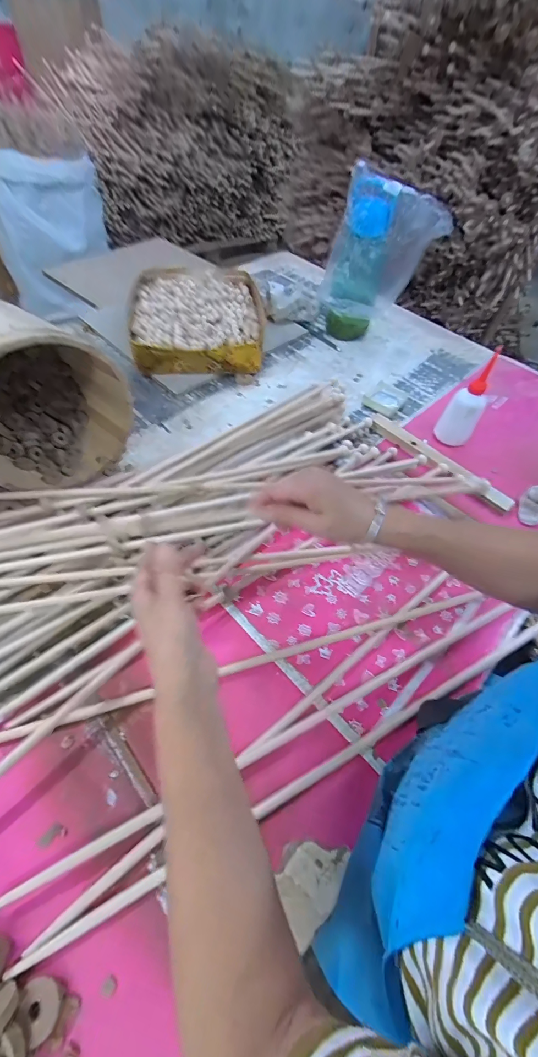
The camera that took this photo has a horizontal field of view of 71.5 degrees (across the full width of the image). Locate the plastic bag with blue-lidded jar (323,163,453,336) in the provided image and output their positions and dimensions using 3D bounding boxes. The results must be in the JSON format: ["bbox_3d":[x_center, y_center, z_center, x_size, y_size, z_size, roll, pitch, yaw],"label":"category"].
[{"bbox_3d":[0.236,-0.573,0.828,0.224,0.284,0.138,6,55,-1],"label":"plastic bag with blue-lidded jar"}]

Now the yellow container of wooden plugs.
[{"bbox_3d":[-0.165,-0.485,0.879,0.302,0.078,0.378,-3,55,-7],"label":"yellow container of wooden plugs"}]

